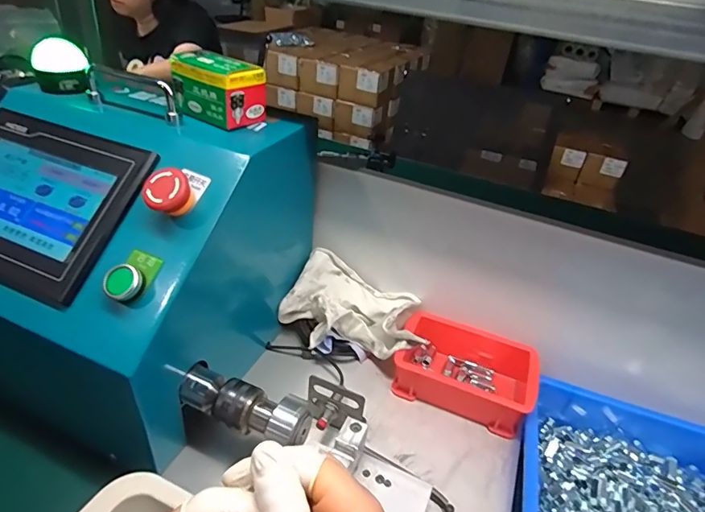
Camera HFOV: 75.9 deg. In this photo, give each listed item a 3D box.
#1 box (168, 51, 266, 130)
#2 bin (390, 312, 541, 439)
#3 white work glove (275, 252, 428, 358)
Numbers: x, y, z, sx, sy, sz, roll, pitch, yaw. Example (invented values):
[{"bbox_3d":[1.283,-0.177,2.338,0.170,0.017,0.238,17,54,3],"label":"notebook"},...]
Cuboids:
[{"bbox_3d":[-0.134,-0.164,0.443,0.084,0.055,0.053,21,38,20],"label":"box"},{"bbox_3d":[0.128,0.129,0.517,0.145,0.052,0.098,18,37,16],"label":"bin"},{"bbox_3d":[0.003,0.074,0.555,0.171,0.079,0.108,16,36,13],"label":"white work glove"}]

